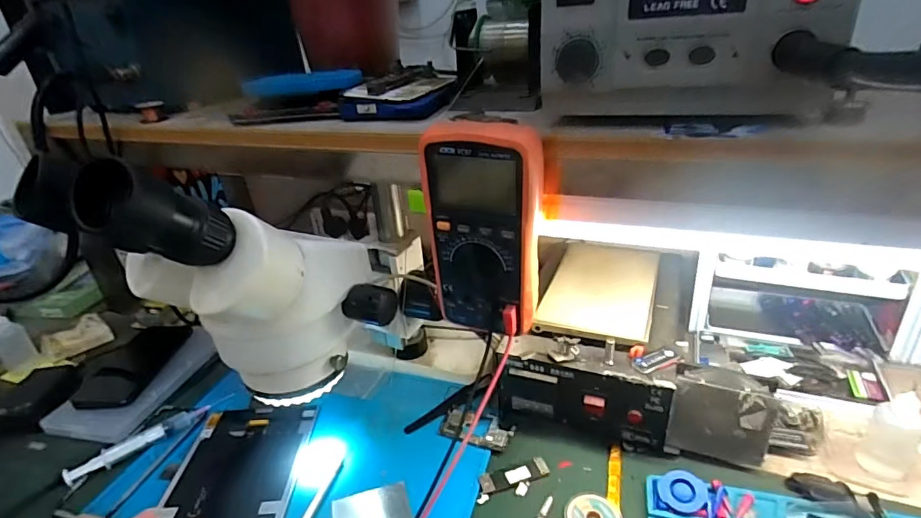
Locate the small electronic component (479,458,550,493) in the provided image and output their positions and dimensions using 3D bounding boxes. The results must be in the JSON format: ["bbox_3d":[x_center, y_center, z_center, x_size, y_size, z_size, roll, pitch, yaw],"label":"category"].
[{"bbox_3d":[0.050,0.200,0.450,0.064,0.004,0.019,-10,30,-12],"label":"small electronic component"}]

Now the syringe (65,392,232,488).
[{"bbox_3d":[-0.329,0.186,0.518,0.022,0.011,0.157,24,39,39],"label":"syringe"}]

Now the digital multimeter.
[{"bbox_3d":[0.019,-0.021,0.387,0.086,0.170,0.035,9,31,25],"label":"digital multimeter"}]

